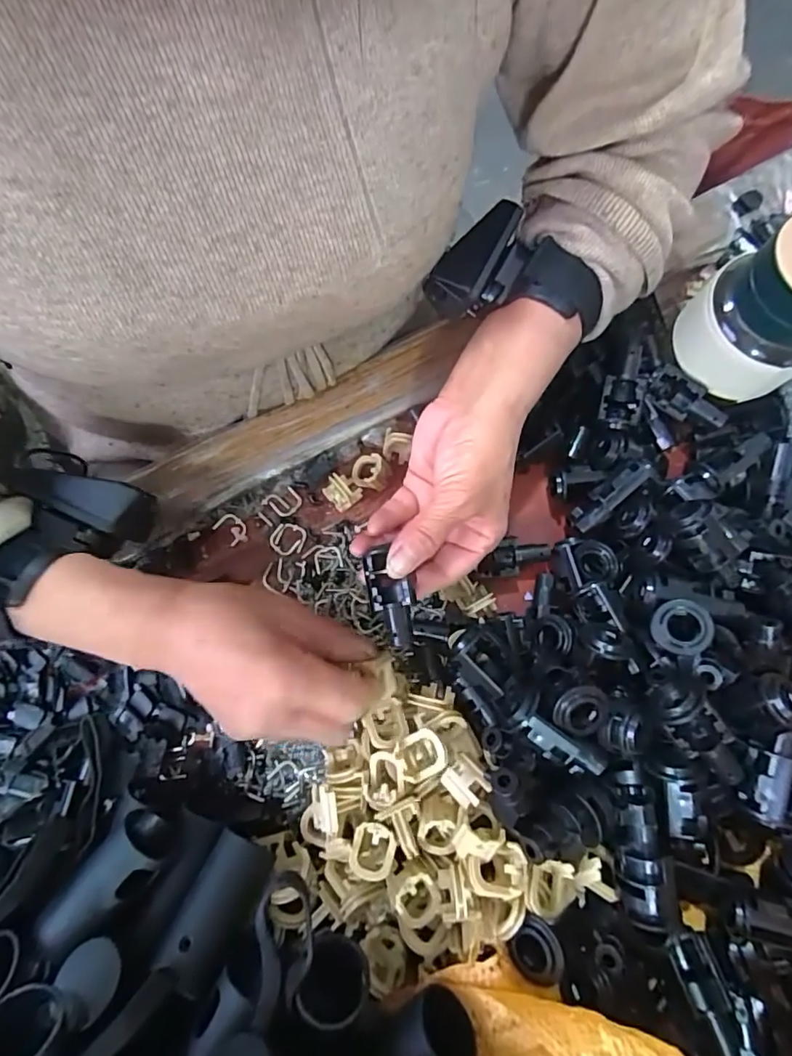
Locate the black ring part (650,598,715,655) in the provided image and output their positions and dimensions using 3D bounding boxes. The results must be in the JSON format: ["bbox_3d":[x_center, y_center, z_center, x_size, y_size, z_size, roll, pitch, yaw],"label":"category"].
[{"bbox_3d":[0.144,0.049,0.258,0.026,0.011,0.027,-15,68,41],"label":"black ring part"}]

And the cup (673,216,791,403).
[{"bbox_3d":[0.216,-0.125,0.284,0.064,0.100,0.064,0,77,0],"label":"cup"}]

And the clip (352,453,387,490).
[{"bbox_3d":[-0.018,-0.039,0.341,0.024,0.018,0.020,15,77,3],"label":"clip"}]

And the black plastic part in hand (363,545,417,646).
[{"bbox_3d":[-0.002,0.038,0.276,0.022,0.017,0.050,-21,71,-5],"label":"black plastic part in hand"}]

